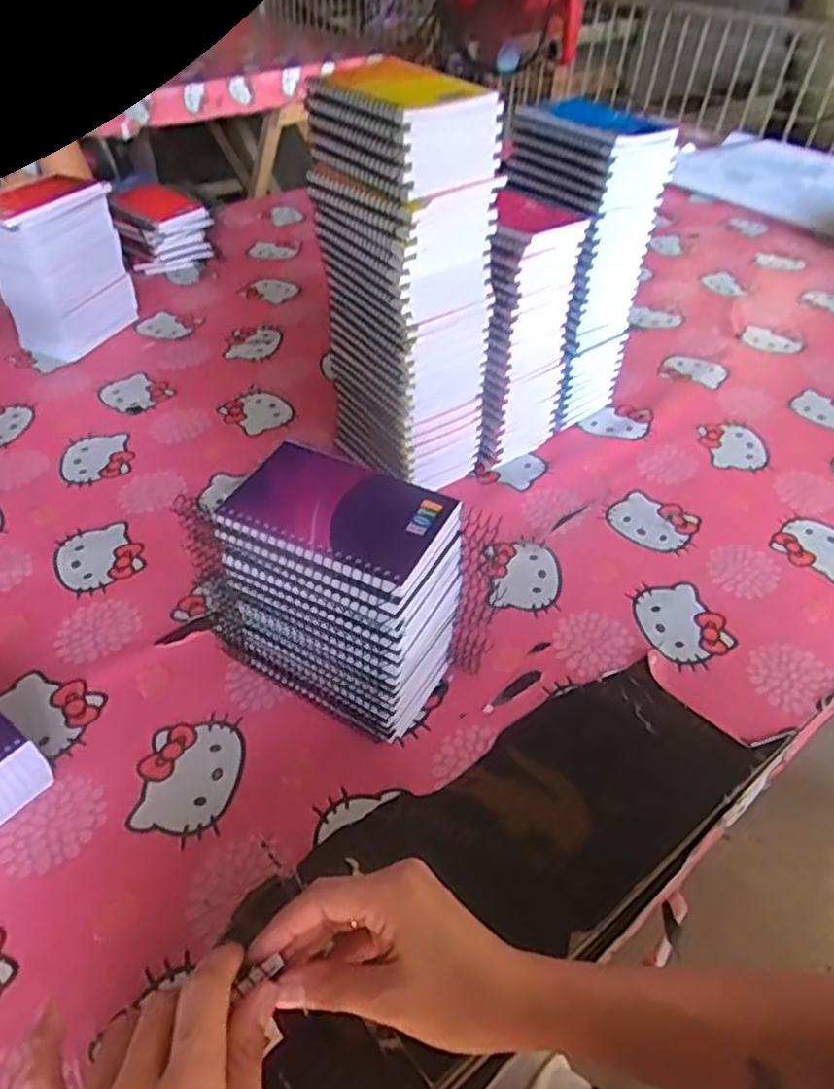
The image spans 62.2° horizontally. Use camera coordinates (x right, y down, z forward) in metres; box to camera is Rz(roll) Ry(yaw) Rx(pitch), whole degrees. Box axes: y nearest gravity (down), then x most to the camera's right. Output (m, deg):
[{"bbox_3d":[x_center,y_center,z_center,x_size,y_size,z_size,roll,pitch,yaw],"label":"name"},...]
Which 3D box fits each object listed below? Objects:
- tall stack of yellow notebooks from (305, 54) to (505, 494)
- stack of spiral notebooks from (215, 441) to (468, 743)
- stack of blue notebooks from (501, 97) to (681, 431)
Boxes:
[{"bbox_3d":[-0.008,-0.208,0.619,0.105,0.336,0.129,-28,52,-26],"label":"tall stack of yellow notebooks"},{"bbox_3d":[-0.054,0.036,0.487,0.147,0.179,0.087,22,49,20],"label":"stack of spiral notebooks"},{"bbox_3d":[0.162,-0.281,0.724,0.102,0.287,0.137,-21,49,-20],"label":"stack of blue notebooks"}]

